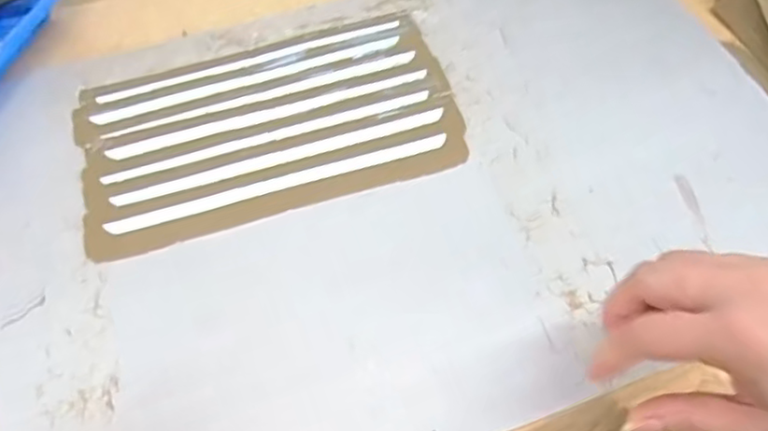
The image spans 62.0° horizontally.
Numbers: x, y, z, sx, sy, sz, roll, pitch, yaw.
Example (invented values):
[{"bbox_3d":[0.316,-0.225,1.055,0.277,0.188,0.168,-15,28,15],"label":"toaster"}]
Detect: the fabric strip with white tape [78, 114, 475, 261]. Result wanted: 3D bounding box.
[{"bbox_3d":[-0.066,-0.019,0.434,0.259,0.006,0.040,-16,59,-9],"label":"fabric strip with white tape"}]

